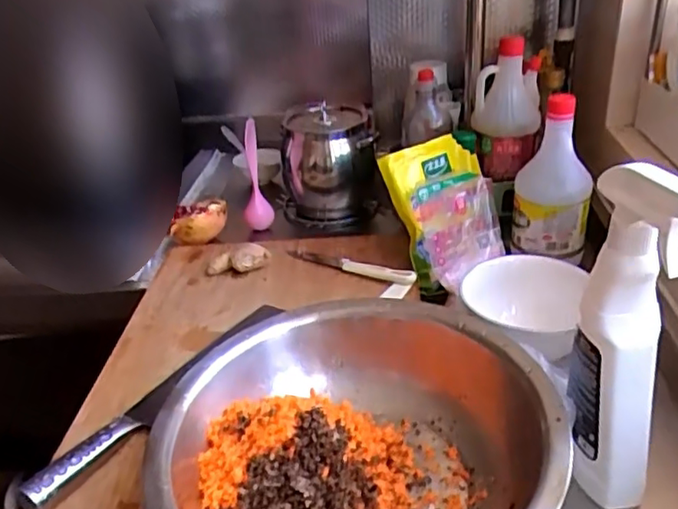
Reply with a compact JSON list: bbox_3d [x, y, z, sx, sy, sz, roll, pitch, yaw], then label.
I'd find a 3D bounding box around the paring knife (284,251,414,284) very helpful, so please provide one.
[{"bbox_3d":[0.013,0.012,0.793,0.182,0.018,0.022,14,36,32],"label":"paring knife"}]

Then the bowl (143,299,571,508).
[{"bbox_3d":[0.013,0.158,0.483,0.289,0.086,0.291,-5,30,3],"label":"bowl"}]

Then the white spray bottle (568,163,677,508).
[{"bbox_3d":[0.202,0.060,0.448,0.048,0.250,0.084,-9,30,-4],"label":"white spray bottle"}]

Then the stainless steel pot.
[{"bbox_3d":[-0.020,-0.143,0.982,0.154,0.155,0.146,-6,30,0],"label":"stainless steel pot"}]

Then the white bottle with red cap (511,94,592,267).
[{"bbox_3d":[0.255,-0.088,0.742,0.088,0.182,0.073,7,33,22],"label":"white bottle with red cap"}]

